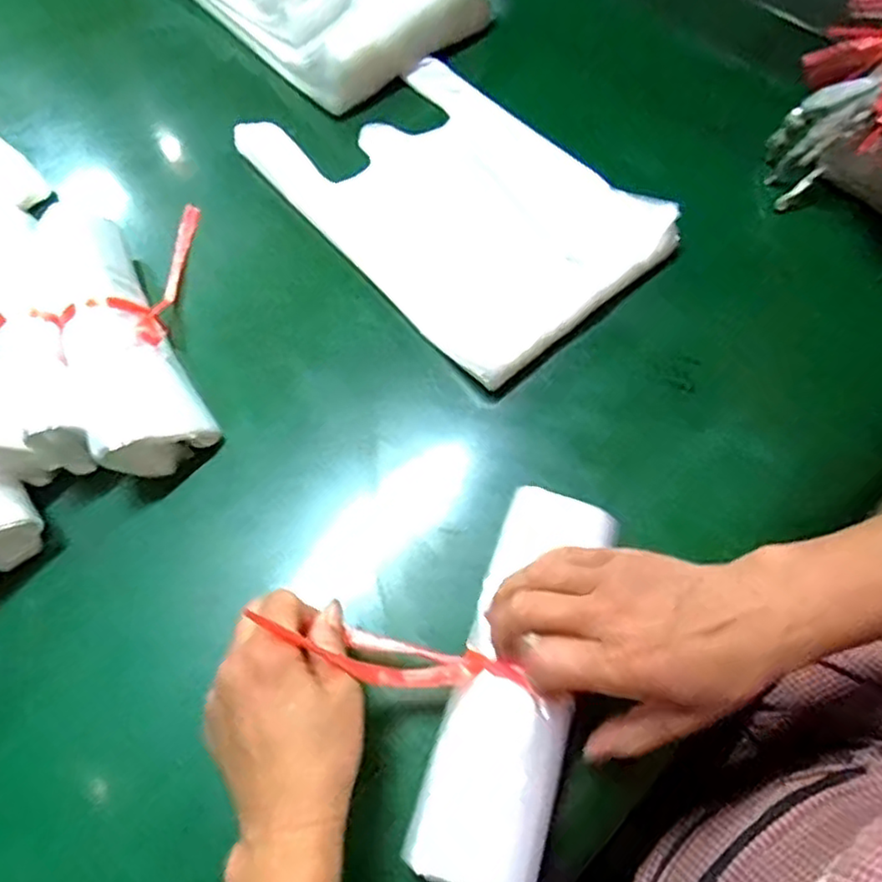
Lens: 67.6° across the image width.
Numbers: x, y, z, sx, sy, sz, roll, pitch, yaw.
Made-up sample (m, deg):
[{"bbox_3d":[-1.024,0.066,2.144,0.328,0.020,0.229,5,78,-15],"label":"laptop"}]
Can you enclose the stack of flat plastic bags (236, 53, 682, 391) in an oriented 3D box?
[{"bbox_3d":[0.007,-0.198,0.524,0.194,0.027,0.310,-37,69,-15],"label":"stack of flat plastic bags"}]

